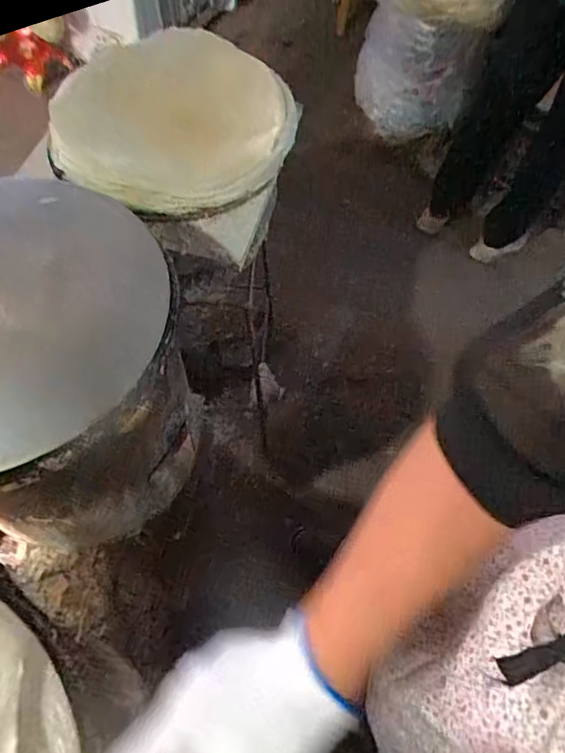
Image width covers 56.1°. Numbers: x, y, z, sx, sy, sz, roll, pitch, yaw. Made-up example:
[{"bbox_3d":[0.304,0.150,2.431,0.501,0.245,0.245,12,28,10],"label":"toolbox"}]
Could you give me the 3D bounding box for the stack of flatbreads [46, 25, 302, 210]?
[{"bbox_3d":[-0.171,-0.438,0.858,0.375,0.092,0.384,13,63,3],"label":"stack of flatbreads"}]

